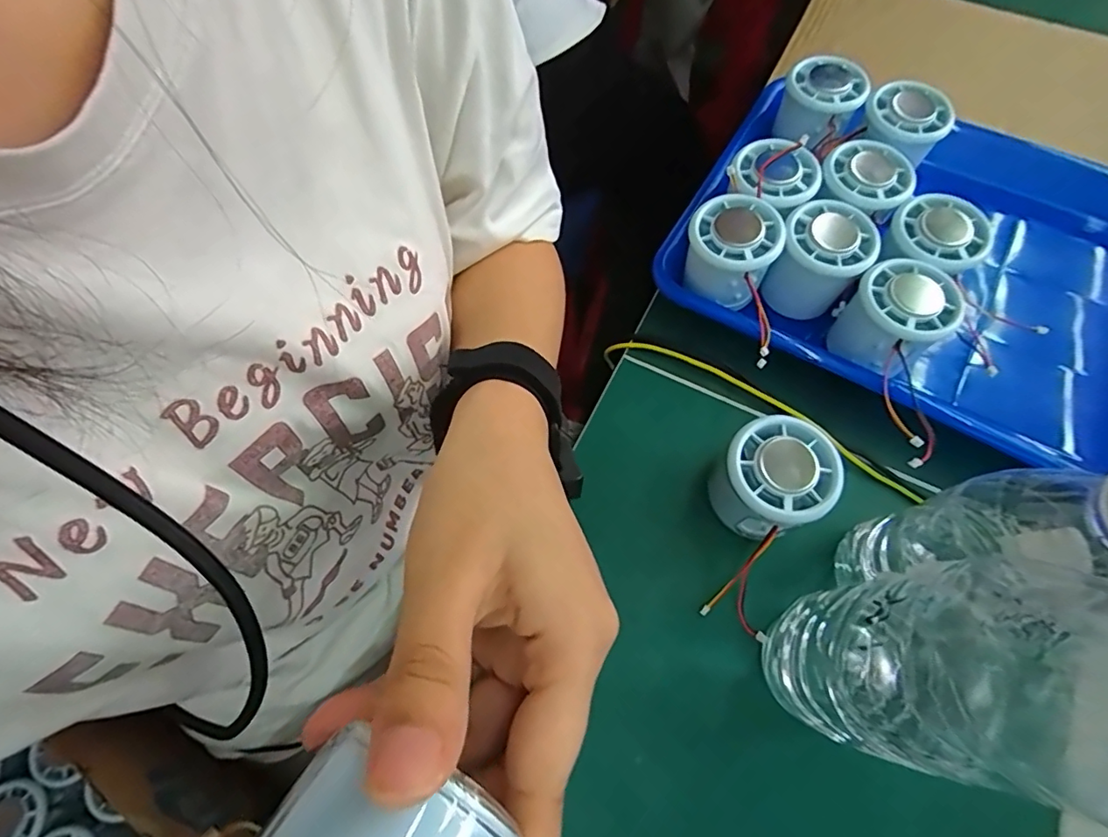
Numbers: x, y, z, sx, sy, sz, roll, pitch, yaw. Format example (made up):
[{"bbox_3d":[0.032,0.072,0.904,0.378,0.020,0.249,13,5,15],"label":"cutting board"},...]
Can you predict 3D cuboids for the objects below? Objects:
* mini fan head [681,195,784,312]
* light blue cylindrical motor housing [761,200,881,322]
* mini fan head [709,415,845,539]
[{"bbox_3d":[0.111,-0.106,0.345,0.056,0.043,0.059,31,71,12],"label":"mini fan head"},{"bbox_3d":[0.170,-0.099,0.355,0.053,0.063,0.051,0,68,0],"label":"light blue cylindrical motor housing"},{"bbox_3d":[0.116,0.035,0.294,0.058,0.051,0.054,-37,72,-13],"label":"mini fan head"}]

